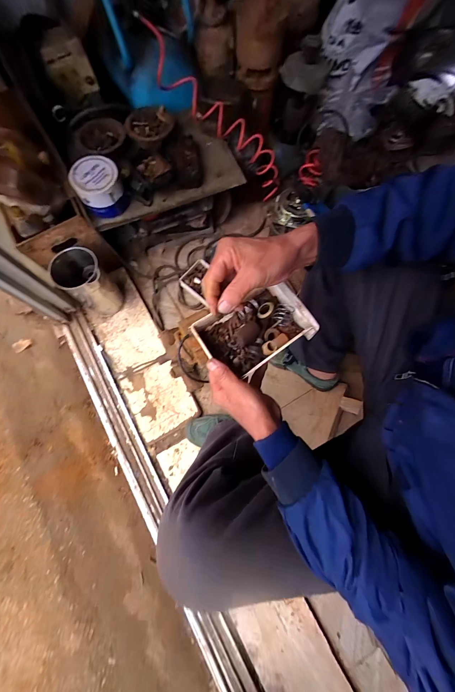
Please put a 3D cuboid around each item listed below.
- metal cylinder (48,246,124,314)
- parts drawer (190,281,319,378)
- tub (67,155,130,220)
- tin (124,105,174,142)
[{"bbox_3d":[-0.431,-0.198,0.812,0.156,0.200,0.122,28,75,8],"label":"metal cylinder"},{"bbox_3d":[0.042,-0.026,0.412,0.167,0.041,0.112,-31,75,-7],"label":"parts drawer"},{"bbox_3d":[-0.357,-0.445,0.720,0.121,0.088,0.125,0,73,0],"label":"tub"},{"bbox_3d":[-0.241,-0.701,0.799,0.131,0.038,0.150,2,73,0],"label":"tin"}]

